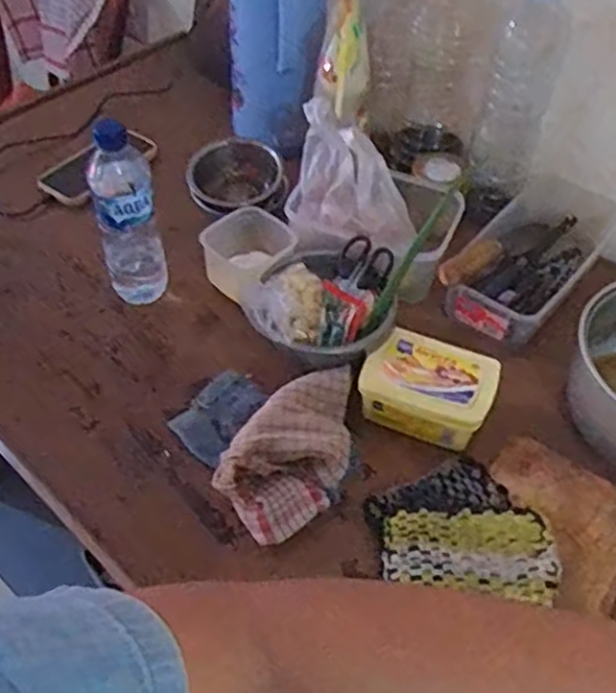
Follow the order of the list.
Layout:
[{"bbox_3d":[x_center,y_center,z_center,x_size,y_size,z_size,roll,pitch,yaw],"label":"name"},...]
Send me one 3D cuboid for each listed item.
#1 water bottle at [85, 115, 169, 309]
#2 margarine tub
[{"bbox_3d":[-0.203,-0.147,0.804,0.063,0.233,0.076,-12,52,-11],"label":"water bottle"},{"bbox_3d":[0.125,0.042,0.753,0.130,0.056,0.101,17,52,13],"label":"margarine tub"}]

